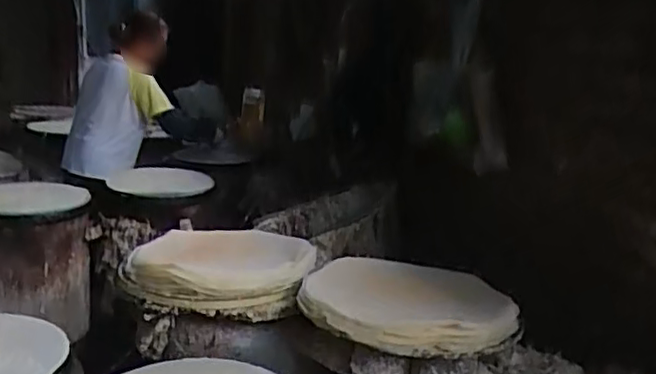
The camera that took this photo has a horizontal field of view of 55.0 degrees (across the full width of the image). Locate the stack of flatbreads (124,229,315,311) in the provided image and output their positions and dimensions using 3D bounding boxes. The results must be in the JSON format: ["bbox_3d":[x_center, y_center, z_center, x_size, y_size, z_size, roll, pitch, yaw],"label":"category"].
[{"bbox_3d":[-0.222,0.149,1.286,0.375,0.052,0.393,1,13,-10],"label":"stack of flatbreads"}]

